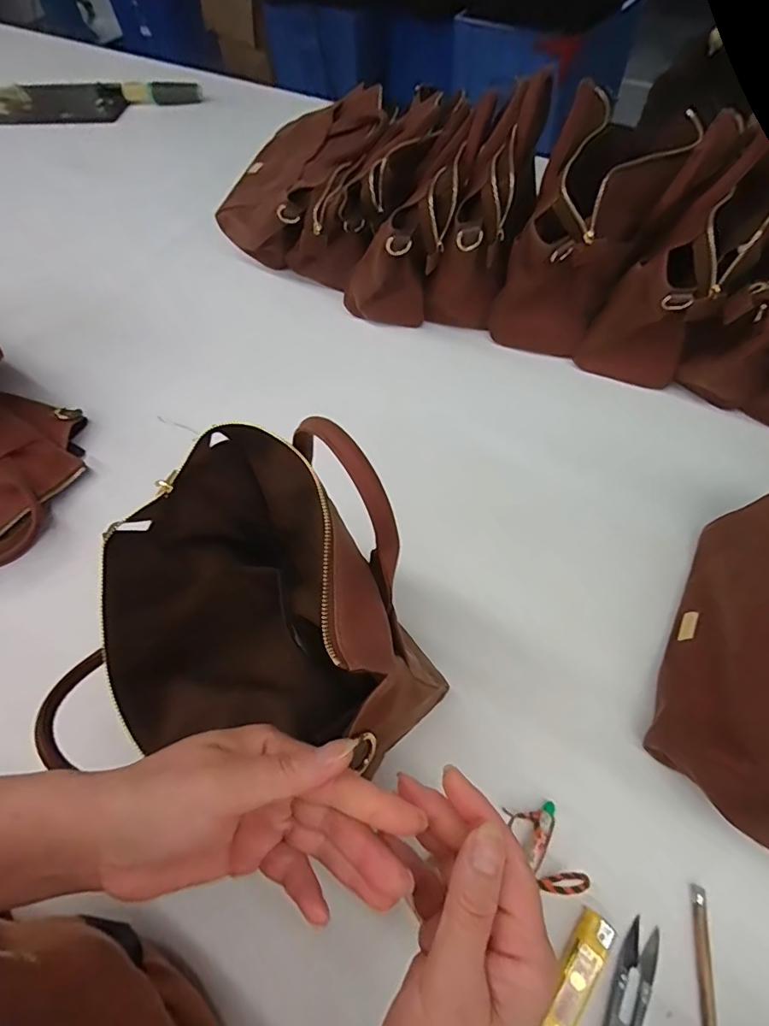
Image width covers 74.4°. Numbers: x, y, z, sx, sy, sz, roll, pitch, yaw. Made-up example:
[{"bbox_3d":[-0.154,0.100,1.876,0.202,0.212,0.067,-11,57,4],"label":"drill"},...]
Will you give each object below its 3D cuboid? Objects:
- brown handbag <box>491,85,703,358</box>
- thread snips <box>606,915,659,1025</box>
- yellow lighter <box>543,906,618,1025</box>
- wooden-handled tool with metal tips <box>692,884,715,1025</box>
[{"bbox_3d":[0.228,-0.308,0.597,0.137,0.218,0.134,26,64,18],"label":"brown handbag"},{"bbox_3d":[0.165,0.333,0.340,0.022,0.010,0.100,25,63,17],"label":"thread snips"},{"bbox_3d":[0.134,0.318,0.347,0.023,0.008,0.077,31,65,20],"label":"yellow lighter"},{"bbox_3d":[0.219,0.320,0.342,0.010,0.005,0.109,9,60,9],"label":"wooden-handled tool with metal tips"}]

